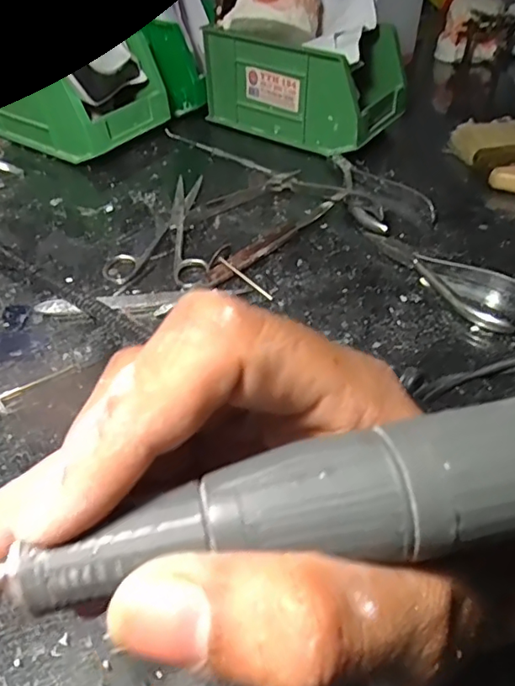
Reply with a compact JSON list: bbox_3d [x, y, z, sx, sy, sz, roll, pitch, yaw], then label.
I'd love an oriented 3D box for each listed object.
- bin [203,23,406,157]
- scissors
[{"bbox_3d":[0.046,-0.249,0.512,0.170,0.086,0.095,27,51,25],"label":"bin"},{"bbox_3d":[-0.075,-0.087,0.402,0.069,0.010,0.138,-5,45,-4],"label":"scissors"}]

